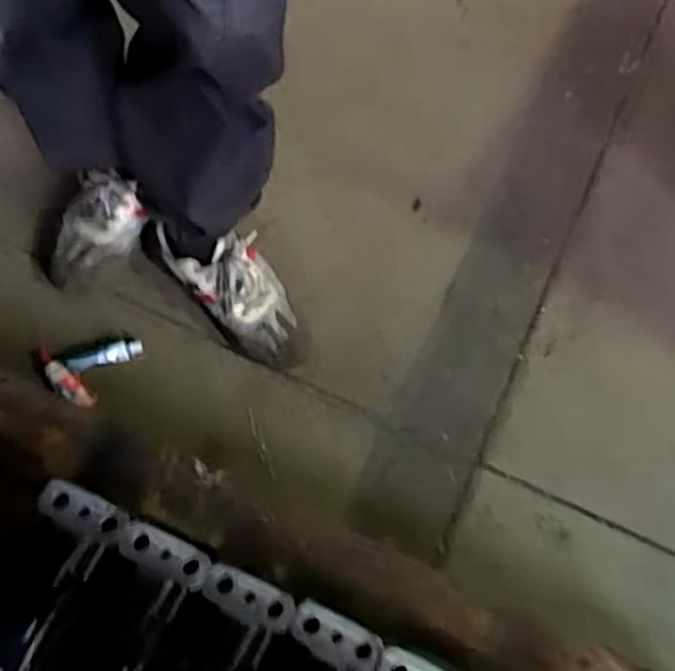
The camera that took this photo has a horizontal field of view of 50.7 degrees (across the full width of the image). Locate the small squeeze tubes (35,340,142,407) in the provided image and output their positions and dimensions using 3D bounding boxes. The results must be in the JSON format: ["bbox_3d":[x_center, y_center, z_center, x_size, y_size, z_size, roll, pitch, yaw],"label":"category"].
[{"bbox_3d":[-0.292,0.038,0.836,0.120,0.034,0.067,-8,72,-7],"label":"small squeeze tubes"}]

